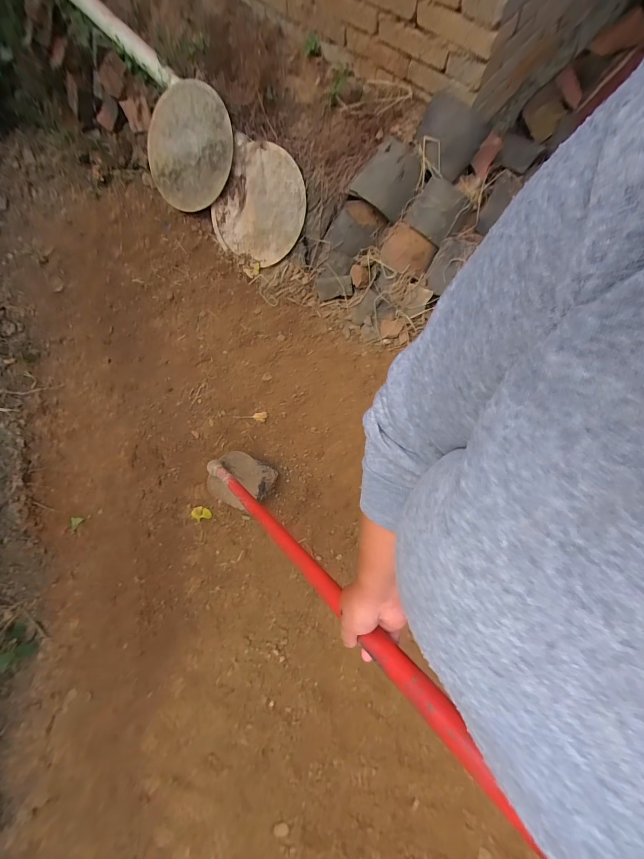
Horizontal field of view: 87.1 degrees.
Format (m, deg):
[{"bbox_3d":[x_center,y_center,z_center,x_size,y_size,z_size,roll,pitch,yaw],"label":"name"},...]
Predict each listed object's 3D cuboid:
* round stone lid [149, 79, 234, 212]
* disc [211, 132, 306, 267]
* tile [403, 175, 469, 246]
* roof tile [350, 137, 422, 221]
[{"bbox_3d":[-0.491,-1.025,1.238,0.380,0.040,0.366,-23,103,29],"label":"round stone lid"},{"bbox_3d":[-0.234,-0.817,1.231,0.355,0.034,0.353,8,115,18],"label":"disc"},{"bbox_3d":[0.360,-0.693,1.063,0.143,0.019,0.161,35,101,-2],"label":"tile"},{"bbox_3d":[0.214,-0.781,1.048,0.171,0.029,0.179,28,115,-13],"label":"roof tile"}]

